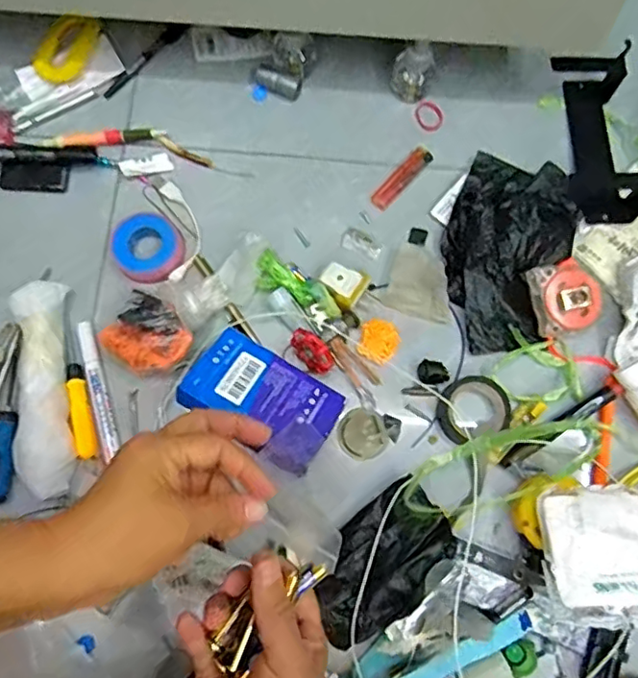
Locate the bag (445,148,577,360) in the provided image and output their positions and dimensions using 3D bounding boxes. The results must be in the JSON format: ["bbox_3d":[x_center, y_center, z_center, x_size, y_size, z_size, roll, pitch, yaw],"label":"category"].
[{"bbox_3d":[0.184,-0.089,0.573,0.118,0.027,0.195,23,75,5],"label":"bag"}]

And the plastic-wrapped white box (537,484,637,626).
[{"bbox_3d":[0.239,0.175,0.473,0.107,0.027,0.104,1,75,0],"label":"plastic-wrapped white box"}]

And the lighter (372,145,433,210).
[{"bbox_3d":[0.088,-0.170,0.612,0.023,0.010,0.081,43,78,10],"label":"lighter"}]

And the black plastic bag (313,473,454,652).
[{"bbox_3d":[0.050,0.192,0.496,0.130,0.052,0.077,-40,79,-11],"label":"black plastic bag"}]

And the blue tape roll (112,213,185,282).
[{"bbox_3d":[-0.170,-0.090,0.577,0.066,0.023,0.069,0,74,-1],"label":"blue tape roll"}]

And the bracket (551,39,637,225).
[{"bbox_3d":[0.286,-0.208,0.594,0.076,0.056,0.181,-2,74,-2],"label":"bracket"}]

